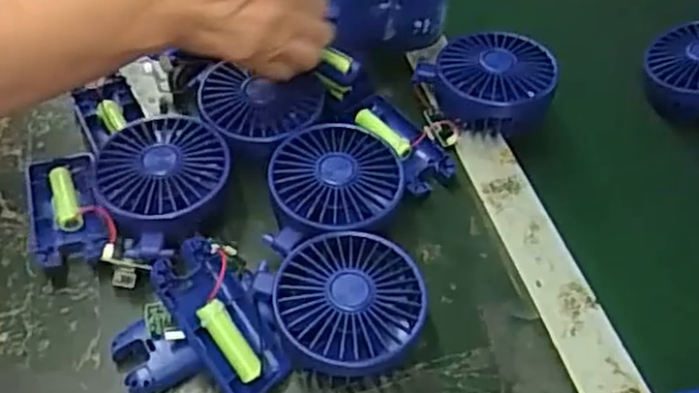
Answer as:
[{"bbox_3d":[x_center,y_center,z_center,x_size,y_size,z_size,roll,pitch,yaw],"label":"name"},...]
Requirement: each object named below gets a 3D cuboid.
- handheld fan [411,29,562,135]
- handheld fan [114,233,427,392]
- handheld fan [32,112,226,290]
[{"bbox_3d":[0.101,-0.087,0.541,0.102,0.044,0.084,14,53,10],"label":"handheld fan"},{"bbox_3d":[-0.047,0.070,0.412,0.178,0.054,0.089,-7,53,-6],"label":"handheld fan"},{"bbox_3d":[-0.148,0.002,0.474,0.133,0.044,0.106,-9,53,-8],"label":"handheld fan"}]

